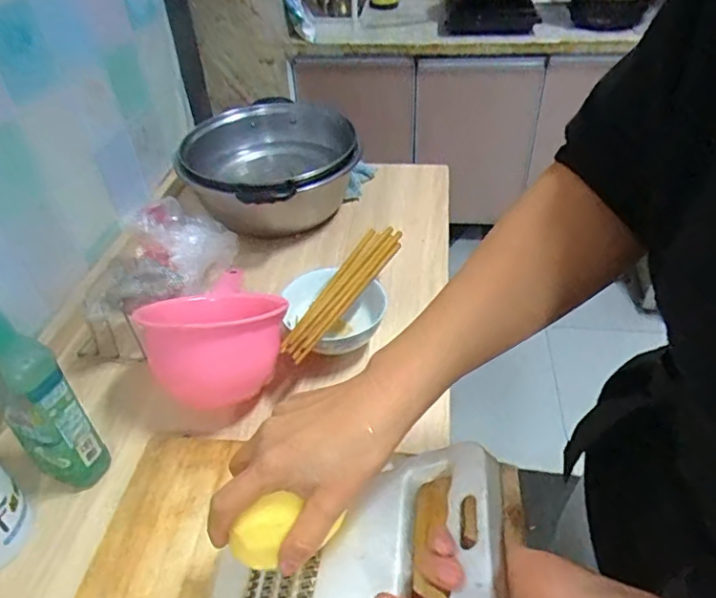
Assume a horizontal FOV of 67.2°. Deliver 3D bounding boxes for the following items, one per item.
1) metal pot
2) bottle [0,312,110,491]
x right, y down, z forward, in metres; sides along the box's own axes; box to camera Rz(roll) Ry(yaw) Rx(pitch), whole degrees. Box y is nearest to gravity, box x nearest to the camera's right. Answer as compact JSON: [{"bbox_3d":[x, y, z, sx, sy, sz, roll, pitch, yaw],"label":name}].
[{"bbox_3d":[-0.139,-0.201,0.873,0.252,0.136,0.288,-11,41,-10],"label":"metal pot"},{"bbox_3d":[-0.283,0.089,0.475,0.057,0.189,0.054,27,49,31],"label":"bottle"}]

